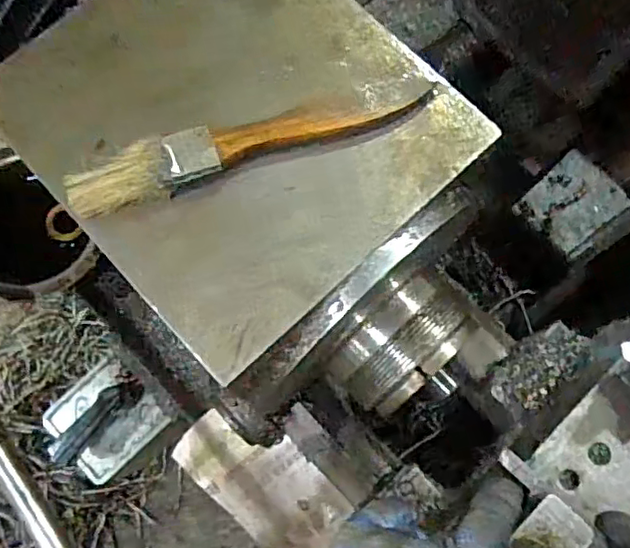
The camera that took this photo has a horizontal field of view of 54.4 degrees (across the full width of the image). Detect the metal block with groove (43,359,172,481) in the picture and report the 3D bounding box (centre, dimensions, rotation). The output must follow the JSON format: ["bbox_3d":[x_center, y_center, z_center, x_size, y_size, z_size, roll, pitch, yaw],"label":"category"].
[{"bbox_3d":[-0.194,0.132,0.562,0.093,0.033,0.085,-40,78,-10],"label":"metal block with groove"}]

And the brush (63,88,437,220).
[{"bbox_3d":[-0.027,-0.053,0.245,0.146,0.008,0.020,-18,75,-5],"label":"brush"}]

